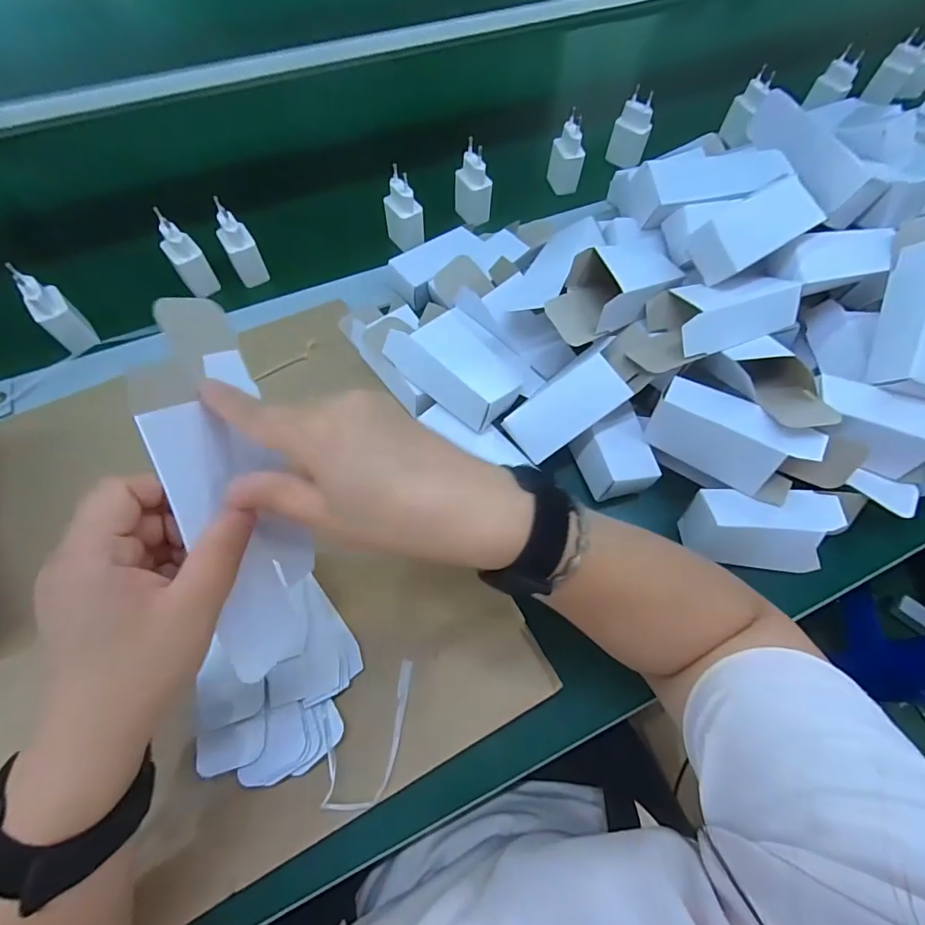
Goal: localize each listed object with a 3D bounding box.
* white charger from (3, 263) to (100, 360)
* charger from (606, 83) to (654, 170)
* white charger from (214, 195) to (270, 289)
[{"bbox_3d":[-0.367,-0.135,0.422,0.024,0.083,0.030,42,70,16],"label":"white charger"},{"bbox_3d":[0.205,-0.403,0.568,0.043,0.070,0.031,18,66,7],"label":"charger"},{"bbox_3d":[-0.220,-0.213,0.463,0.028,0.077,0.024,-30,69,-15],"label":"white charger"}]

